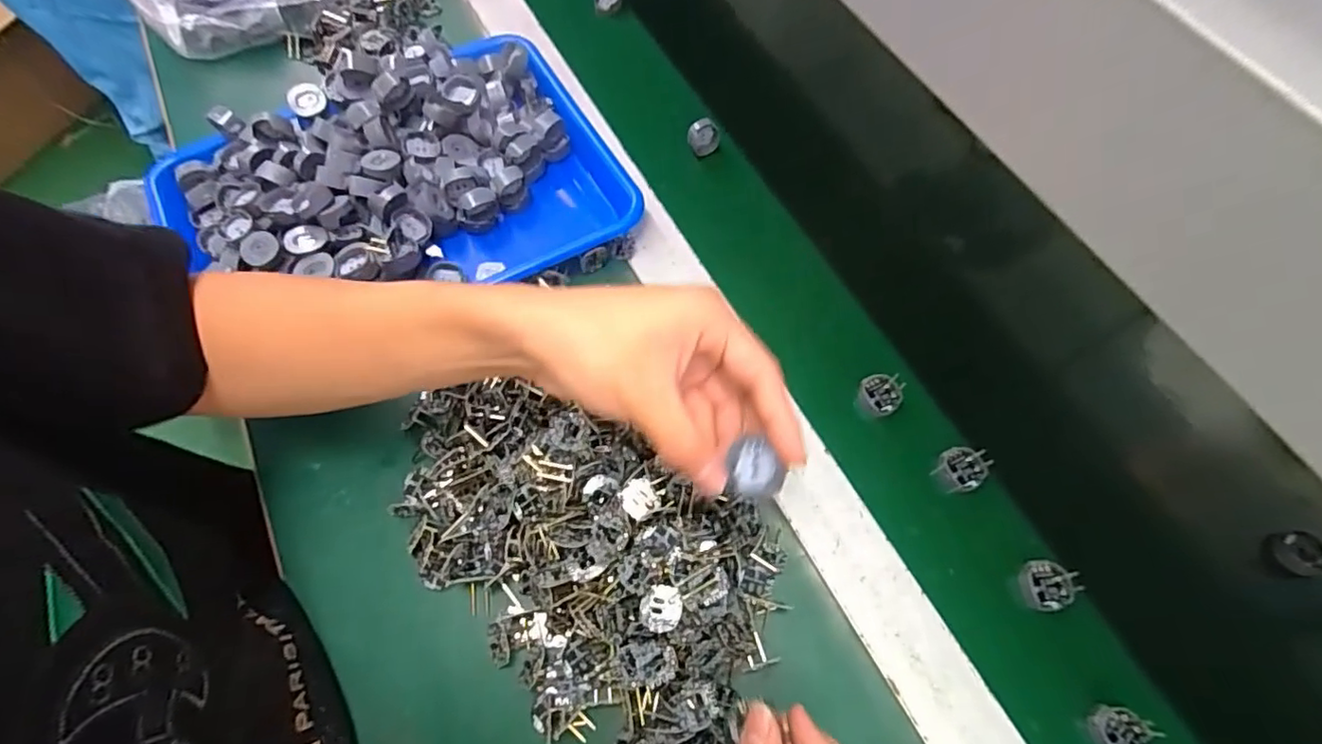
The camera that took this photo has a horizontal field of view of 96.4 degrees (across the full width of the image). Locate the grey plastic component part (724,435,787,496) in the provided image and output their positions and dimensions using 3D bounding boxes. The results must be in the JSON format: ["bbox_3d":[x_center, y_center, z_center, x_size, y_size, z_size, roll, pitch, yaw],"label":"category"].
[{"bbox_3d":[0.044,0.043,0.273,0.026,0.008,0.026,0,65,0],"label":"grey plastic component part"}]

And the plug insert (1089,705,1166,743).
[{"bbox_3d":[0.262,0.207,0.337,0.029,0.025,0.027,0,65,0],"label":"plug insert"}]

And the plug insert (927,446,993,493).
[{"bbox_3d":[0.205,0.066,0.401,0.029,0.020,0.028,-30,69,-13],"label":"plug insert"}]

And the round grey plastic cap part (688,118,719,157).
[{"bbox_3d":[0.038,-0.210,0.524,0.027,0.032,0.013,-14,53,-1],"label":"round grey plastic cap part"}]

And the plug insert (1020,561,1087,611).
[{"bbox_3d":[0.242,0.133,0.370,0.027,0.023,0.028,-11,66,-5],"label":"plug insert"}]

